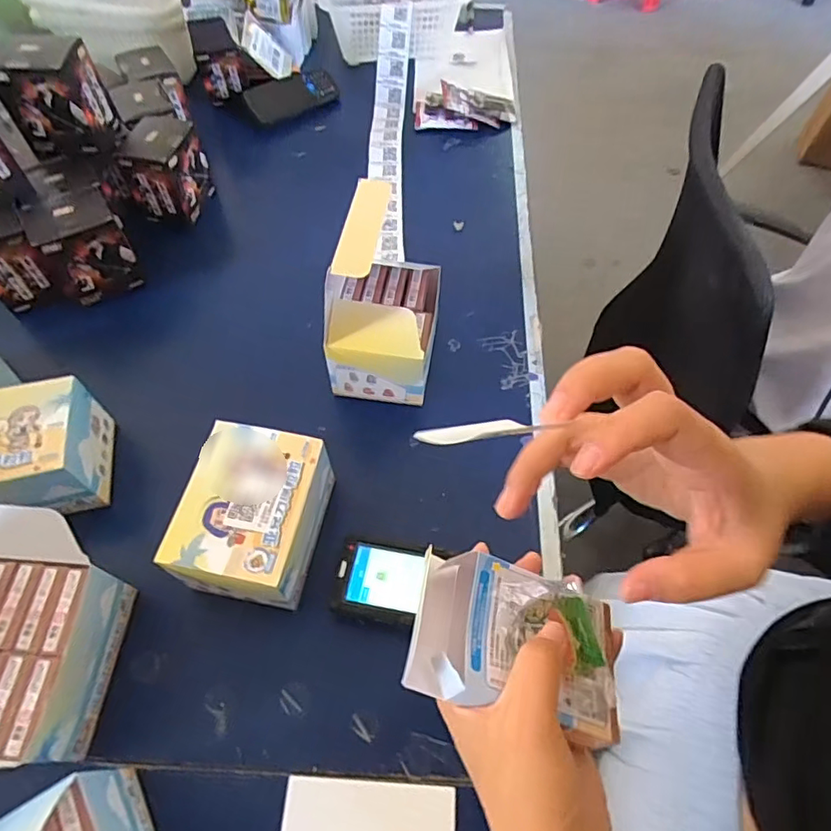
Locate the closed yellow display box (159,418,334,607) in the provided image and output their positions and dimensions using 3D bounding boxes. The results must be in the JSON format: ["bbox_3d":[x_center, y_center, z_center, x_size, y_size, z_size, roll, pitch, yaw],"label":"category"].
[{"bbox_3d":[-0.145,0.093,0.496,0.111,0.089,0.145,11,59,5],"label":"closed yellow display box"}]

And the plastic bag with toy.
[{"bbox_3d":[0.063,0.106,0.256,0.060,0.012,0.058,19,54,-11],"label":"plastic bag with toy"}]

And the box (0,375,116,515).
[{"bbox_3d":[-0.385,0.037,0.524,0.149,0.077,0.114,-11,60,-8],"label":"box"}]

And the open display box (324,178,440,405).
[{"bbox_3d":[-0.029,-0.118,0.567,0.101,0.193,0.124,9,59,4],"label":"open display box"}]

